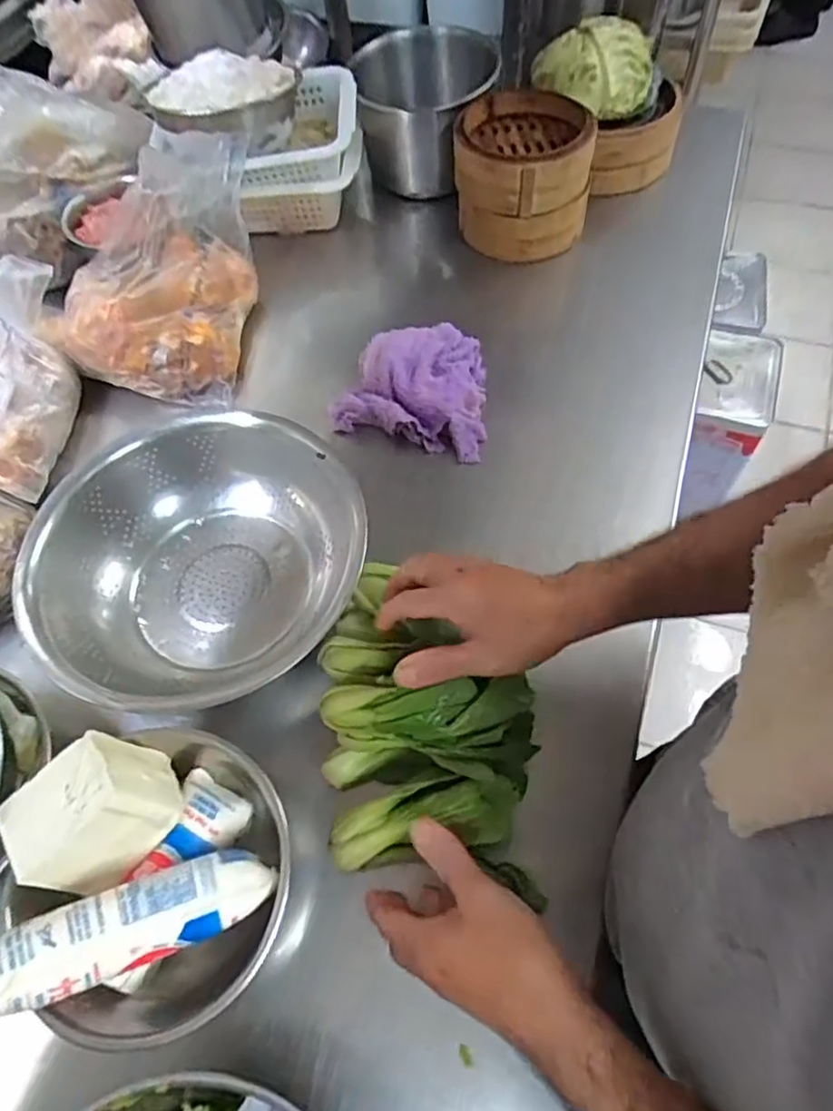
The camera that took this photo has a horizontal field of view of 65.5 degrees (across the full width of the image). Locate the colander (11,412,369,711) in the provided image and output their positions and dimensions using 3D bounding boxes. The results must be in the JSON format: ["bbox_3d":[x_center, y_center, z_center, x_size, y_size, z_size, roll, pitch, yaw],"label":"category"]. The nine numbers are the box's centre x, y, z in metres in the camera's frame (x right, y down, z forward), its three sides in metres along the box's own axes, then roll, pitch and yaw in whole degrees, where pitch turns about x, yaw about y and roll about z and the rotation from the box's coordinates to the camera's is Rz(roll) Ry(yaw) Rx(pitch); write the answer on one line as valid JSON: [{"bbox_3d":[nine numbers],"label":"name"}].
[{"bbox_3d":[-0.183,0.006,0.536,0.230,0.089,0.254,19,63,12],"label":"colander"}]

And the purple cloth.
[{"bbox_3d":[0.008,-0.172,0.644,0.147,0.047,0.141,16,63,10],"label":"purple cloth"}]

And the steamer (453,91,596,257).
[{"bbox_3d":[0.115,-0.427,0.727,0.141,0.111,0.146,-5,61,-2],"label":"steamer"}]

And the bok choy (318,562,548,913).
[{"bbox_3d":[0.008,0.110,0.447,0.138,0.084,0.230,-4,61,-1],"label":"bok choy"}]

